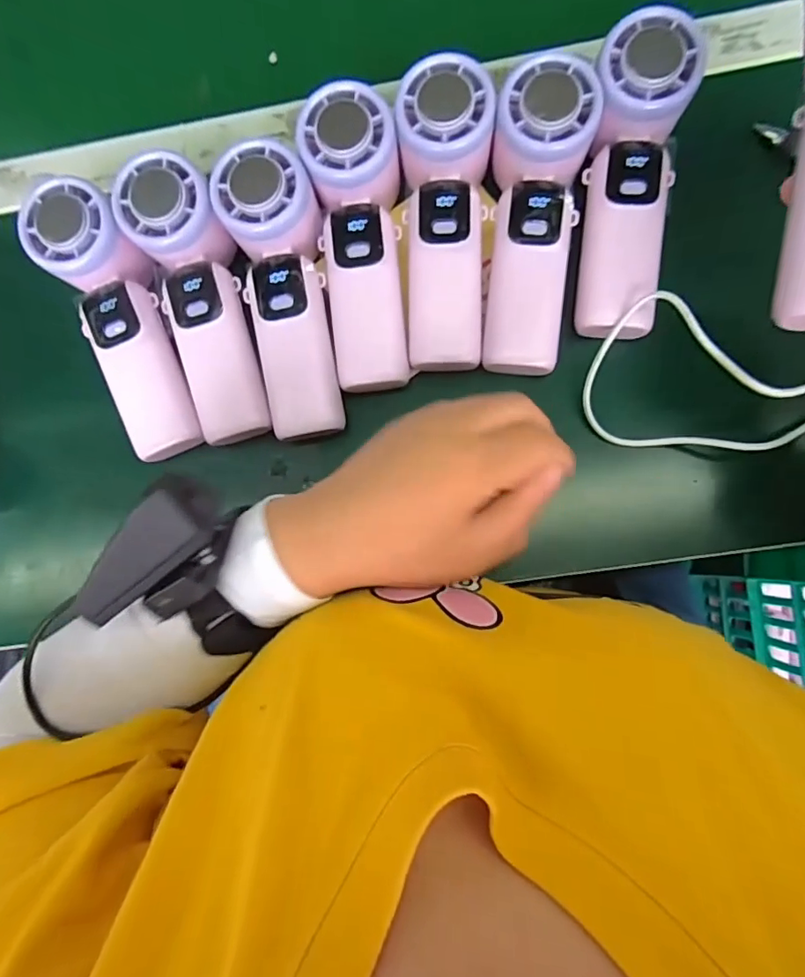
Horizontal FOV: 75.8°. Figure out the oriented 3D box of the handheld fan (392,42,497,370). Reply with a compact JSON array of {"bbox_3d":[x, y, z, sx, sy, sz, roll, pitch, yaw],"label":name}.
[{"bbox_3d":[0.026,-0.155,0.310,0.050,0.039,0.165,0,97,5],"label":"handheld fan"}]

